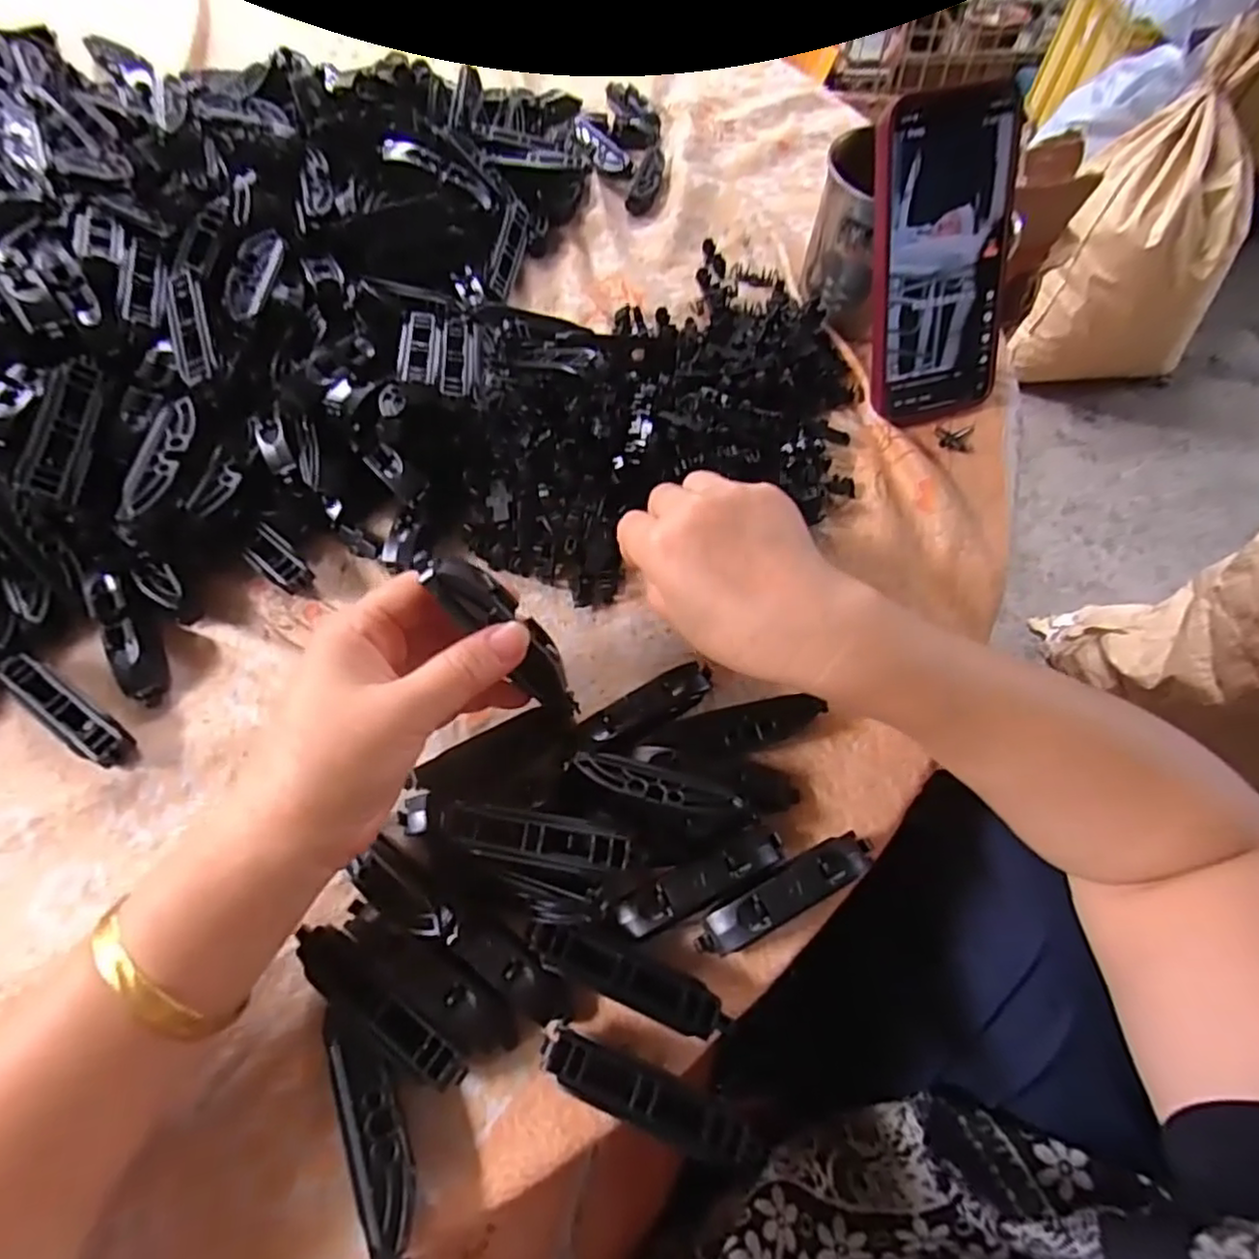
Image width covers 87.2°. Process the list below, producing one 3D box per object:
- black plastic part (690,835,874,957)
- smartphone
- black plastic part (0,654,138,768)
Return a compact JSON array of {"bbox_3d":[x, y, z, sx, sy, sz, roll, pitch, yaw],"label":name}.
[{"bbox_3d":[0.065,0.109,0.273,0.080,0.018,0.019,-25,67,-12],"label":"black plastic part"},{"bbox_3d":[0.173,-0.201,0.367,0.073,0.156,0.018,-16,30,-8],"label":"smartphone"},{"bbox_3d":[-0.254,0.035,0.298,0.075,0.013,0.016,34,69,15],"label":"black plastic part"}]

